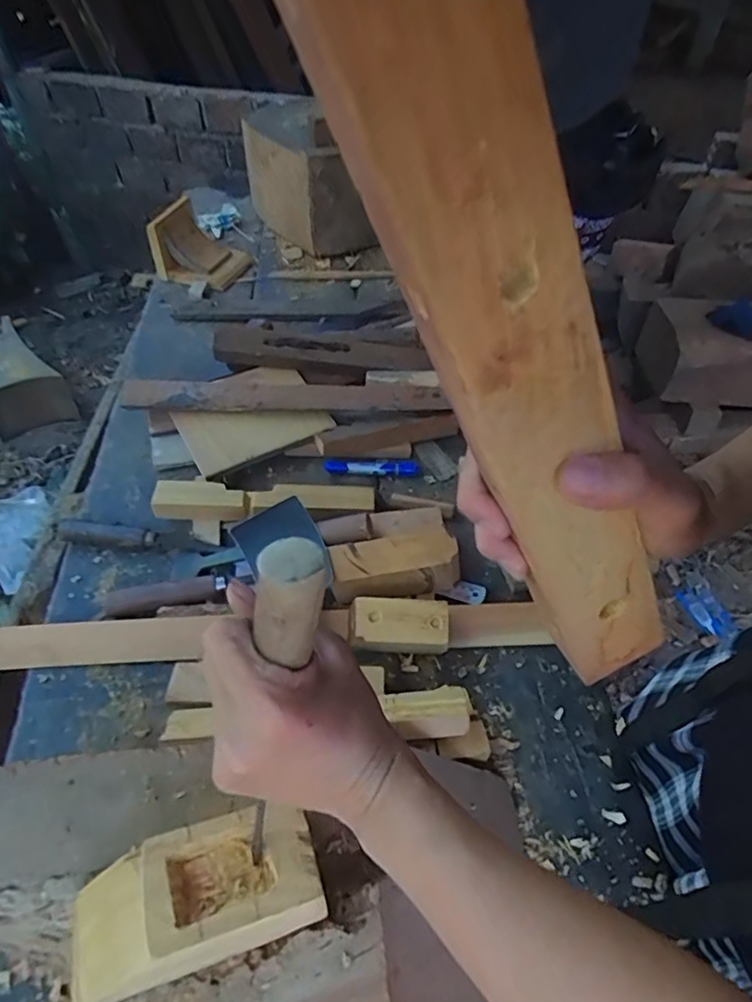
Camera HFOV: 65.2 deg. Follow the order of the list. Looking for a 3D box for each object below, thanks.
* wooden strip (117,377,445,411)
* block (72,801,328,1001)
[{"bbox_3d":[-0.137,-0.167,0.897,0.479,0.014,0.064,1,48,0],"label":"wooden strip"},{"bbox_3d":[-0.111,0.243,0.363,0.148,0.049,0.070,-13,50,-12],"label":"block"}]

